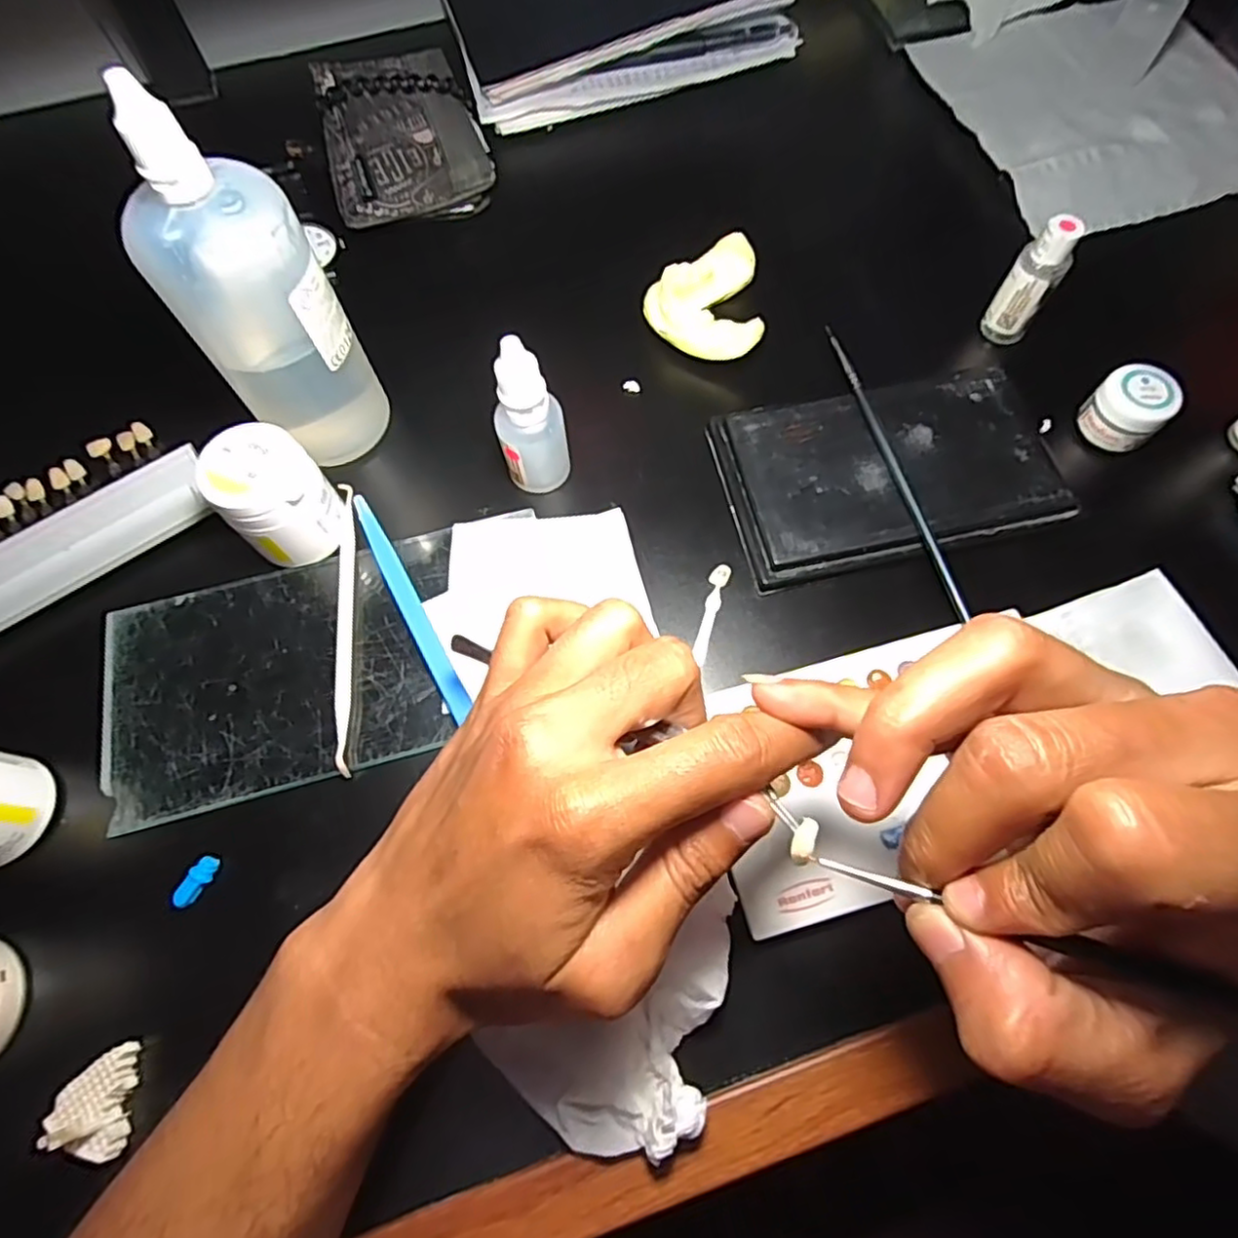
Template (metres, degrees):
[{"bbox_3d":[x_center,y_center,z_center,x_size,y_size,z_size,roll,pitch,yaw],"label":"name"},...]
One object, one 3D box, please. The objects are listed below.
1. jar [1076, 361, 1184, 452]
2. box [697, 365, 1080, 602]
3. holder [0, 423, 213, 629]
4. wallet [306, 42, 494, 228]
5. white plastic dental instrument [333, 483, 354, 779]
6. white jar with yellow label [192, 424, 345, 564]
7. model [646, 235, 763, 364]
[{"bbox_3d":[0.245,-0.102,0.317,0.029,0.027,0.032,-37,72,-12],"label":"jar"},{"bbox_3d":[0.126,-0.072,0.315,0.147,0.012,0.090,-12,69,-3],"label":"box"},{"bbox_3d":[-0.275,-0.042,0.315,0.141,0.010,0.069,-35,72,-12],"label":"holder"},{"bbox_3d":[-0.127,-0.283,0.389,0.088,0.016,0.101,-16,85,-6],"label":"wallet"},{"bbox_3d":[-0.123,-0.001,0.296,0.006,0.007,0.139,-7,69,-1],"label":"white plastic dental instrument"},{"bbox_3d":[-0.150,-0.054,0.293,0.042,0.051,0.044,-1,69,1],"label":"white jar with yellow label"},{"bbox_3d":[0.047,-0.174,0.355,0.061,0.016,0.074,8,69,5],"label":"model"}]

